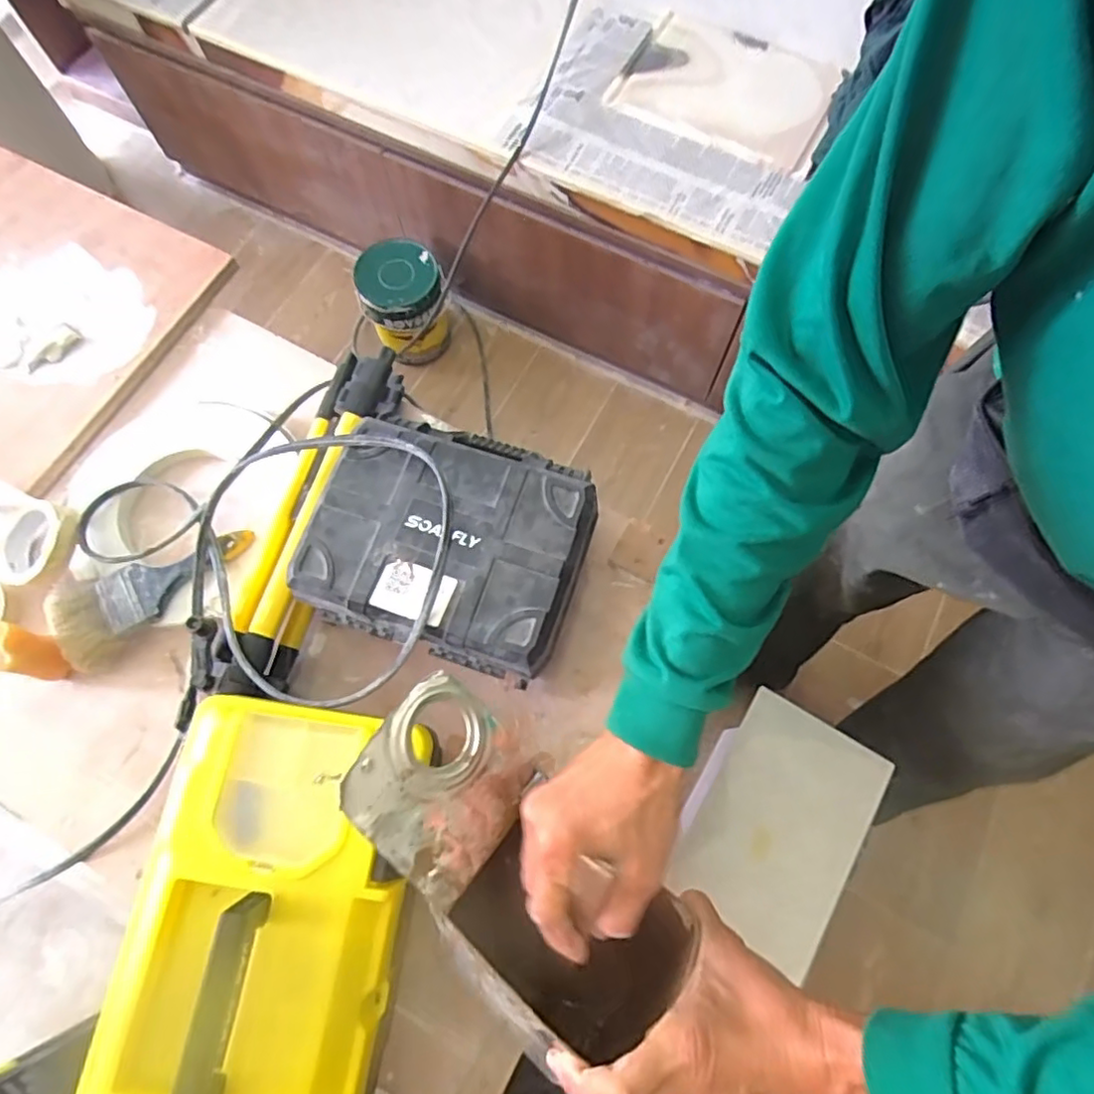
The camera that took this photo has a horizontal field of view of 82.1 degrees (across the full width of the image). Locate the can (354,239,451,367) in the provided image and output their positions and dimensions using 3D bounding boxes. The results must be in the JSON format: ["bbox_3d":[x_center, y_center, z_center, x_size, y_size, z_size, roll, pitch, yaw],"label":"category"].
[{"bbox_3d":[-0.303,-0.523,1.348,0.161,0.204,0.159,0,71,1],"label":"can"}]

